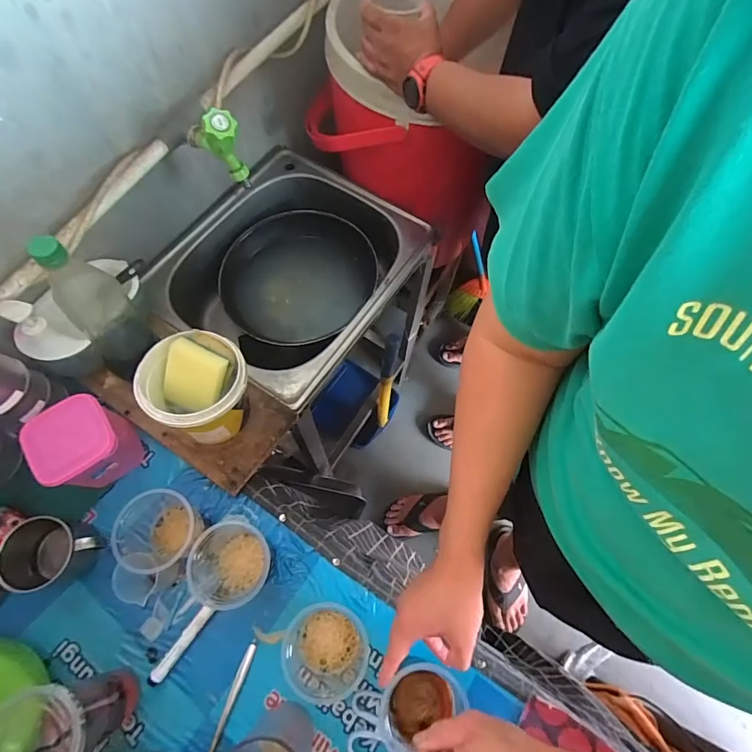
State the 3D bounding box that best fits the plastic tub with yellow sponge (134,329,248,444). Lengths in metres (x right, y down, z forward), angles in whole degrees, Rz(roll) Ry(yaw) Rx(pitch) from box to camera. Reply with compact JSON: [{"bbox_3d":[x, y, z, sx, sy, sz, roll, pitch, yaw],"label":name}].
[{"bbox_3d":[-0.235,0.023,0.585,0.127,0.134,0.120,0,66,0],"label":"plastic tub with yellow sponge"}]

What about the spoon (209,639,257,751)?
[{"bbox_3d":[-0.184,0.415,0.503,0.028,0.014,0.171,17,67,7],"label":"spoon"}]

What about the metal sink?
[{"bbox_3d":[-0.173,-0.205,0.845,0.408,0.151,0.453,31,69,13],"label":"metal sink"}]

